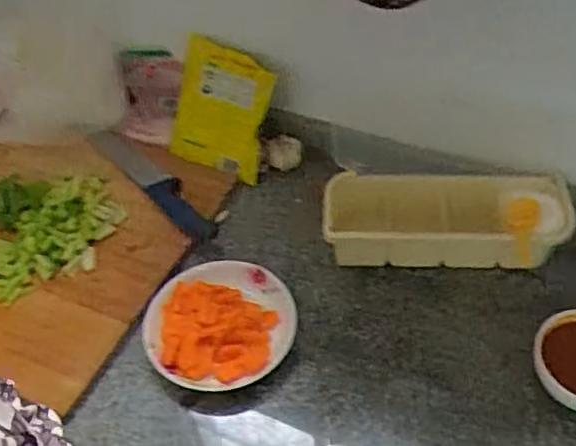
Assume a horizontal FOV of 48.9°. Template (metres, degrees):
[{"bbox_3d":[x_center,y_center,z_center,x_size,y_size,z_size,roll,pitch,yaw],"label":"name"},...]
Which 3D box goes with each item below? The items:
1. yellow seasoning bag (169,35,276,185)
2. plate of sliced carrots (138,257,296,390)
[{"bbox_3d":[-0.095,-0.163,0.893,0.142,0.179,0.045,22,28,20],"label":"yellow seasoning bag"},{"bbox_3d":[-0.079,0.122,0.748,0.172,0.043,0.156,-3,46,2],"label":"plate of sliced carrots"}]

